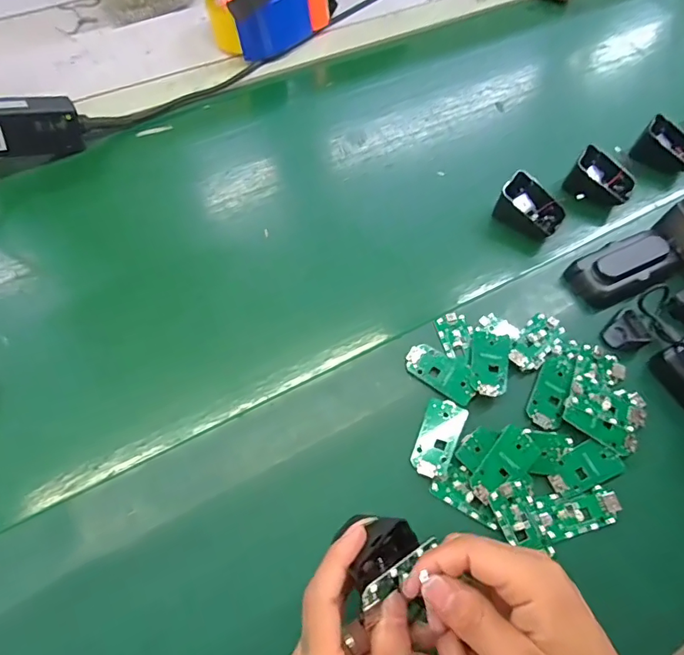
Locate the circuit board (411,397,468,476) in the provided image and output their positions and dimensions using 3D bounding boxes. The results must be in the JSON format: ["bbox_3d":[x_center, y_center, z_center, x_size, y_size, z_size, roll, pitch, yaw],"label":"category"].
[{"bbox_3d":[0.078,0.088,0.368,0.031,0.007,0.063,24,64,10],"label":"circuit board"}]

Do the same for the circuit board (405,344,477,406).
[{"bbox_3d":[0.086,0.038,0.393,0.063,0.004,0.032,35,71,15],"label":"circuit board"}]

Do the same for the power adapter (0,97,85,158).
[{"bbox_3d":[-0.336,-0.208,0.475,0.114,0.049,0.028,-20,63,-32],"label":"power adapter"}]

